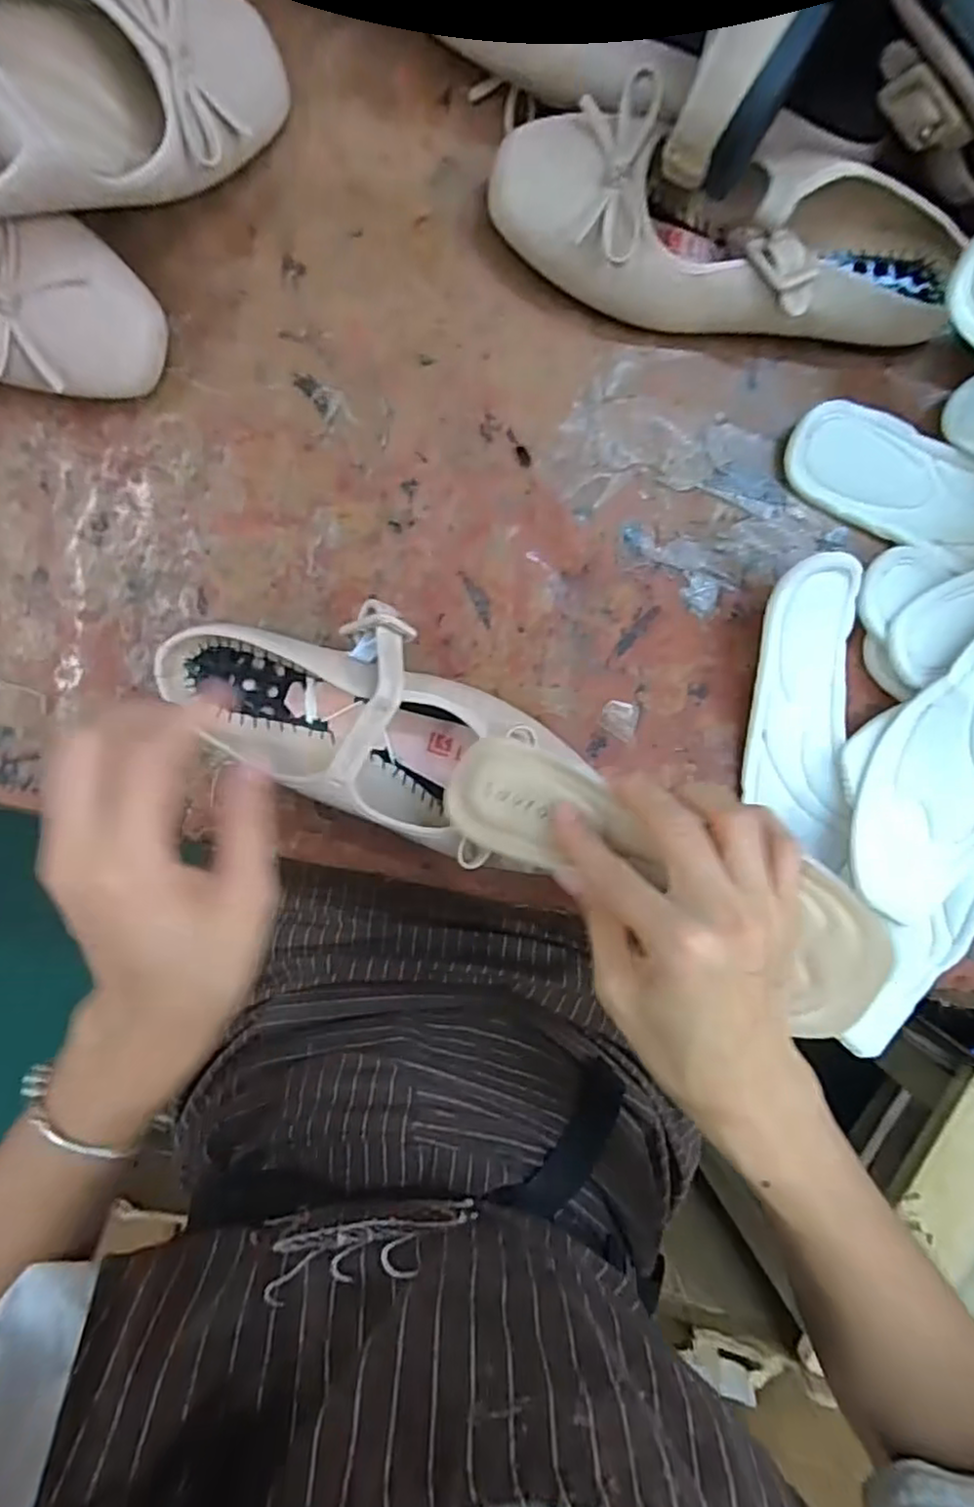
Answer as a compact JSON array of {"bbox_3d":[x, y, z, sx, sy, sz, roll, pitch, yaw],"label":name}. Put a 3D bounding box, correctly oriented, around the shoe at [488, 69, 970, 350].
[{"bbox_3d":[0.119,-0.253,0.340,0.232,0.049,0.080,14,94,-4],"label":"shoe"}]

